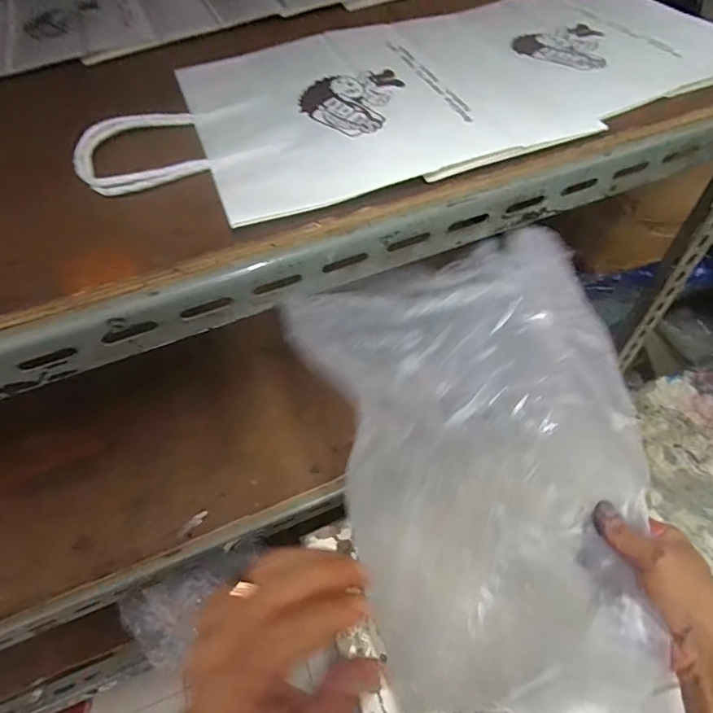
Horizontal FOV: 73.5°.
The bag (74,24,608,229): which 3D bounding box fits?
[{"bbox_3d":[-0.025,-0.196,0.384,0.364,0.017,0.219,-18,54,-10],"label":"bag"}]

